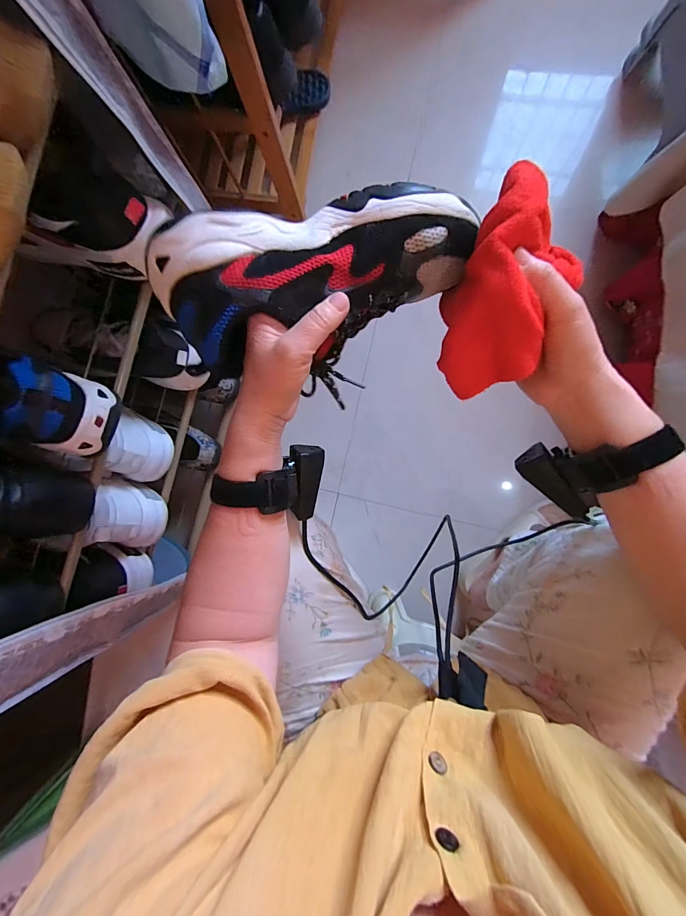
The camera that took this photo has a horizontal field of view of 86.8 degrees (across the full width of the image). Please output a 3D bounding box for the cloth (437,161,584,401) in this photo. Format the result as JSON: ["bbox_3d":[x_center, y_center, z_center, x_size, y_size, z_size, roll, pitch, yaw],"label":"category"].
[{"bbox_3d":[0.125,-0.127,0.278,0.086,0.046,0.161,14,104,7],"label":"cloth"}]

